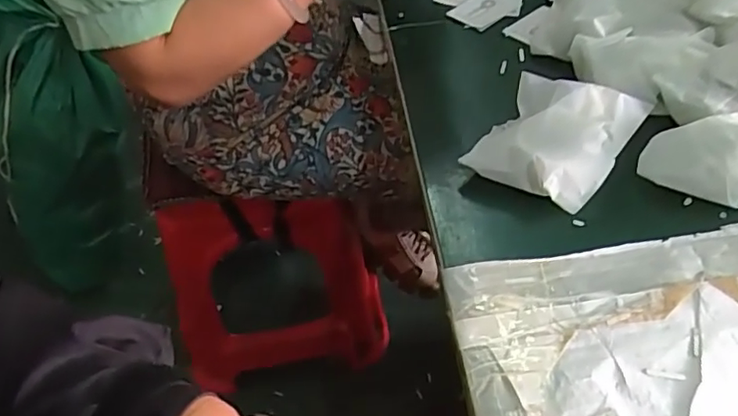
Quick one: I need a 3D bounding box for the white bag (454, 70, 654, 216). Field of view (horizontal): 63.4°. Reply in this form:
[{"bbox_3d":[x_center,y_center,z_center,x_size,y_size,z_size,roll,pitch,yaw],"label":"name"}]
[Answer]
[{"bbox_3d":[0.139,-0.057,0.441,0.094,0.040,0.118,24,52,26],"label":"white bag"}]

